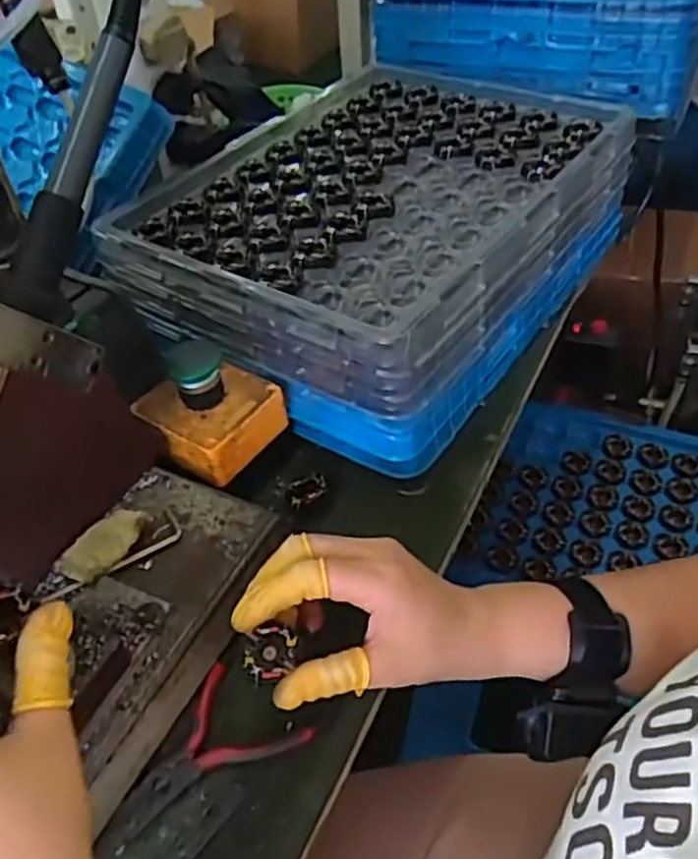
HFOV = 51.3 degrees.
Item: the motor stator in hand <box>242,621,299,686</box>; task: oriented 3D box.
[{"bbox_3d":[-0.039,0.111,0.360,0.025,0.008,0.026,-7,45,-2],"label":"motor stator in hand"}]

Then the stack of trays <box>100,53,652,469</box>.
[{"bbox_3d":[0.027,-0.161,0.592,0.278,0.101,0.360,24,51,26],"label":"stack of trays"}]

